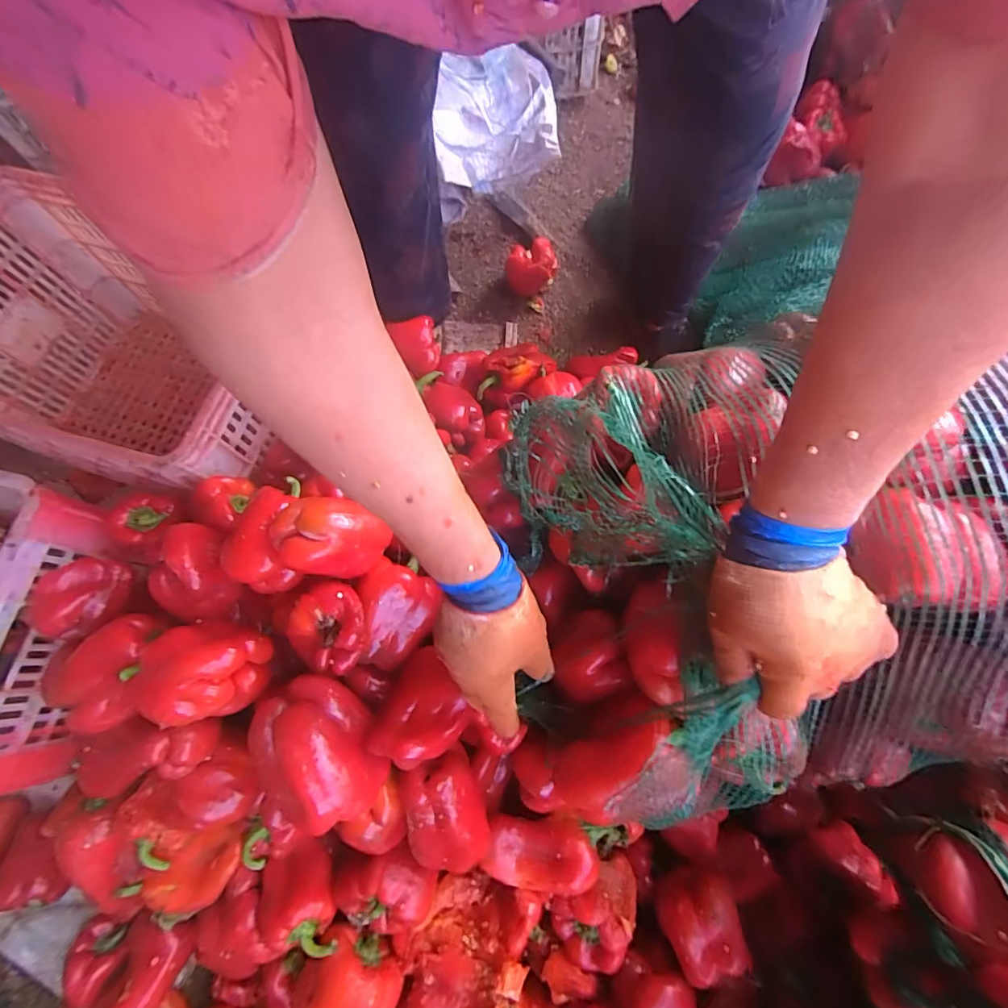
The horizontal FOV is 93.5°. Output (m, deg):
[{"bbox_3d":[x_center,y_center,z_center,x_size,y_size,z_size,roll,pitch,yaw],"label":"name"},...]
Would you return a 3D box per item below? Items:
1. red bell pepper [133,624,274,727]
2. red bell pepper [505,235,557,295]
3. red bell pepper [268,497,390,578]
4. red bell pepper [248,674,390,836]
[{"bbox_3d":[-0.292,0.165,0.466,0.107,0.071,0.093,1,71,3],"label":"red bell pepper"},{"bbox_3d":[0.048,-0.438,0.900,0.096,0.091,0.079,-4,71,1],"label":"red bell pepper"},{"bbox_3d":[-0.168,0.033,0.456,0.098,0.055,0.066,1,71,3],"label":"red bell pepper"},{"bbox_3d":[-0.169,0.223,0.422,0.088,0.070,0.122,-33,73,-8],"label":"red bell pepper"}]

